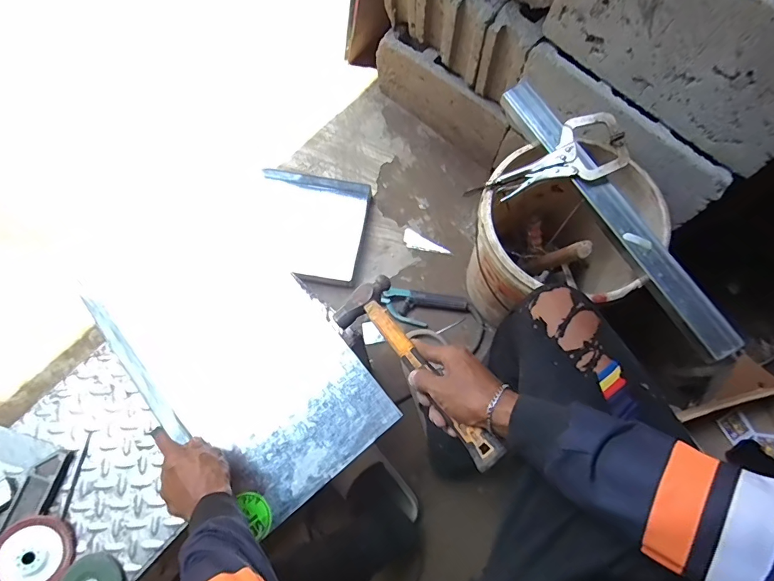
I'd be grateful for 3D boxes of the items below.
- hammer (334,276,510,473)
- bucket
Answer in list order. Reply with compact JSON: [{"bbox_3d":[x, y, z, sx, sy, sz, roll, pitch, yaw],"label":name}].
[{"bbox_3d":[0.032,0.088,0.530,0.090,0.031,0.311,-33,45,-11],"label":"hammer"},{"bbox_3d":[0.305,-0.072,0.831,0.286,0.343,0.284,0,72,-1],"label":"bucket"}]

